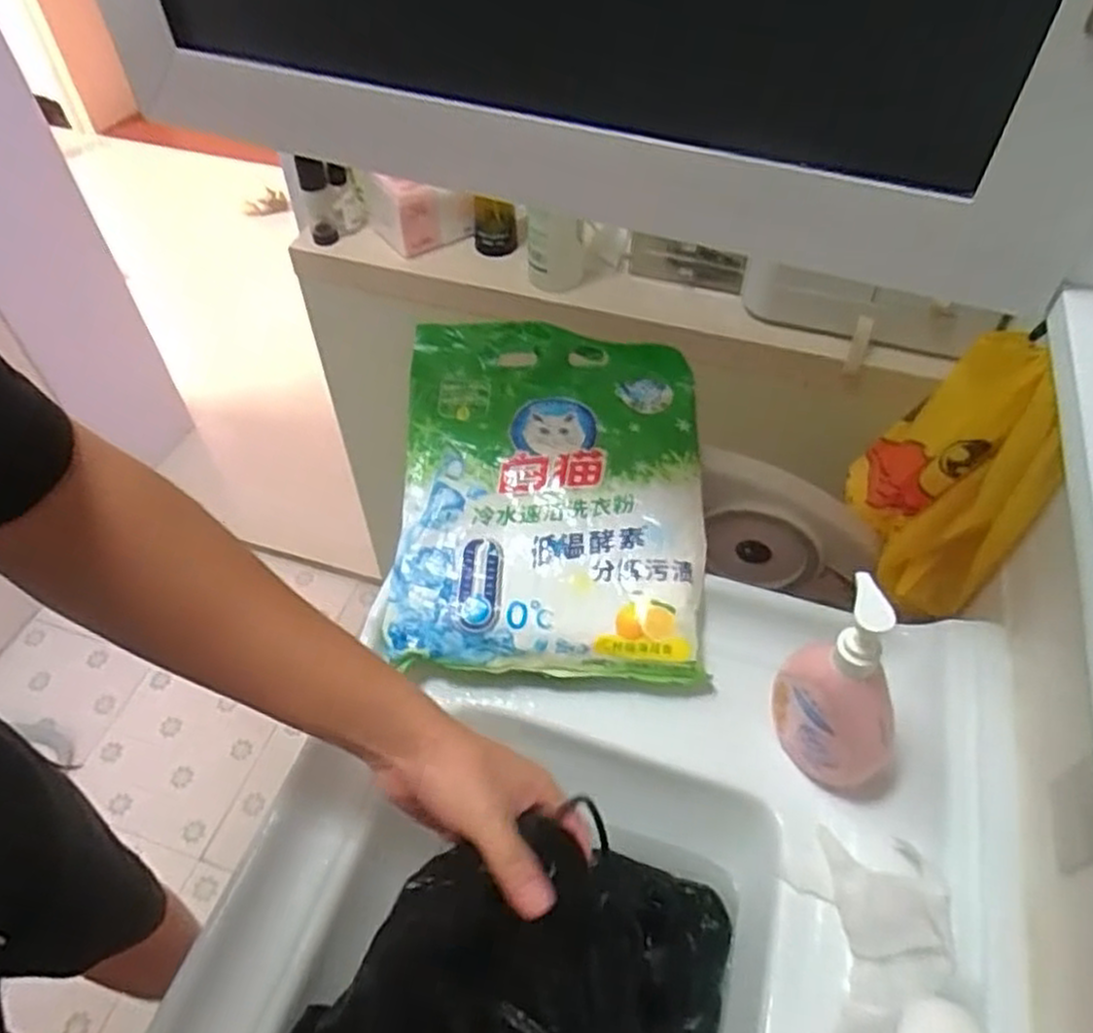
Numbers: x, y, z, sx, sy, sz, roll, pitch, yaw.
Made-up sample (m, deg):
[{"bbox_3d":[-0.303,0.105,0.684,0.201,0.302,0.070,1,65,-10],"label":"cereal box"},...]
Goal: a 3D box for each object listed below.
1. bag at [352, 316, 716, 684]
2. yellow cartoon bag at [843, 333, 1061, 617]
[{"bbox_3d":[0.001,-0.024,0.665,0.261,0.047,0.327,2,65,1],"label":"bag"},{"bbox_3d":[0.333,-0.039,0.649,0.062,0.228,0.166,-21,54,-17],"label":"yellow cartoon bag"}]

